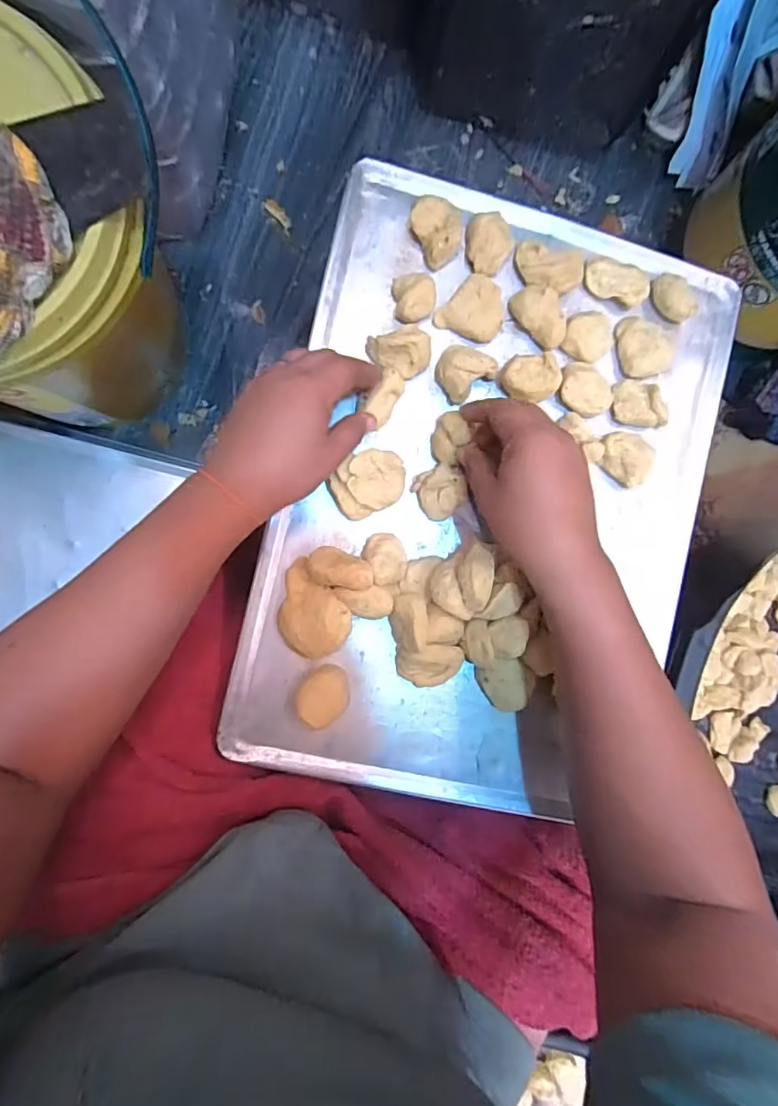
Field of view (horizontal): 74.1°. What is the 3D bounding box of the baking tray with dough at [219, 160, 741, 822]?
[{"bbox_3d":[0.082,-0.037,0.387,0.323,0.045,0.453,13,88,-5],"label":"baking tray with dough"}]

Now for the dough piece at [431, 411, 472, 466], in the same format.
[{"bbox_3d":[0.046,-0.085,0.386,0.024,0.025,0.038,17,88,-5],"label":"dough piece"}]

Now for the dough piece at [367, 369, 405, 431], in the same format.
[{"bbox_3d":[-0.003,-0.114,0.382,0.017,0.015,0.041,26,87,-5],"label":"dough piece"}]

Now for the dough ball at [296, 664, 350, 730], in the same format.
[{"bbox_3d":[-0.047,0.103,0.376,0.042,0.017,0.037,-42,92,-5],"label":"dough ball"}]

